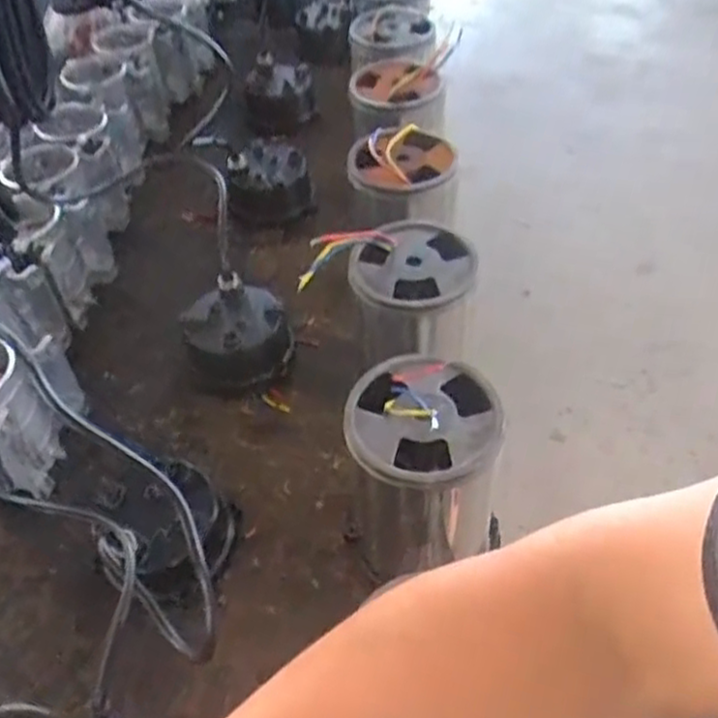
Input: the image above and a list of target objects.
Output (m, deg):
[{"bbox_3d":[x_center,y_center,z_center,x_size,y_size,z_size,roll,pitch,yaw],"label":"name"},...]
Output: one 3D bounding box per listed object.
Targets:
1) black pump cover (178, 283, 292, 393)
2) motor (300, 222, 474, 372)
[{"bbox_3d":[-0.140,-0.022,0.827,0.123,0.079,0.106,-4,48,-2],"label":"black pump cover"},{"bbox_3d":[0.032,-0.097,0.669,0.147,0.033,0.113,8,49,9],"label":"motor"}]

